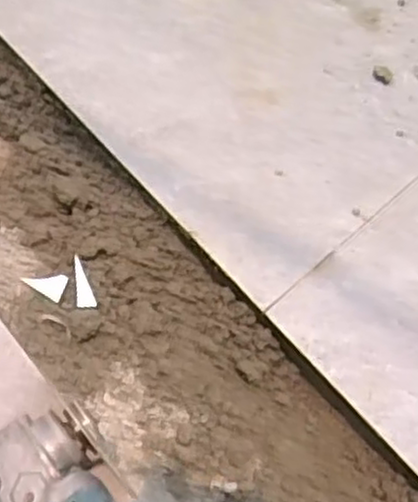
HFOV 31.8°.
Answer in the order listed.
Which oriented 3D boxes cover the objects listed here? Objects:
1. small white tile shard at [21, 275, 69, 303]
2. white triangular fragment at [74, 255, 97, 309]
[{"bbox_3d":[-0.150,0.030,0.668,0.042,0.010,0.023,17,72,8],"label":"small white tile shard"},{"bbox_3d":[-0.114,0.029,0.654,0.015,0.005,0.047,-16,84,-11],"label":"white triangular fragment"}]

